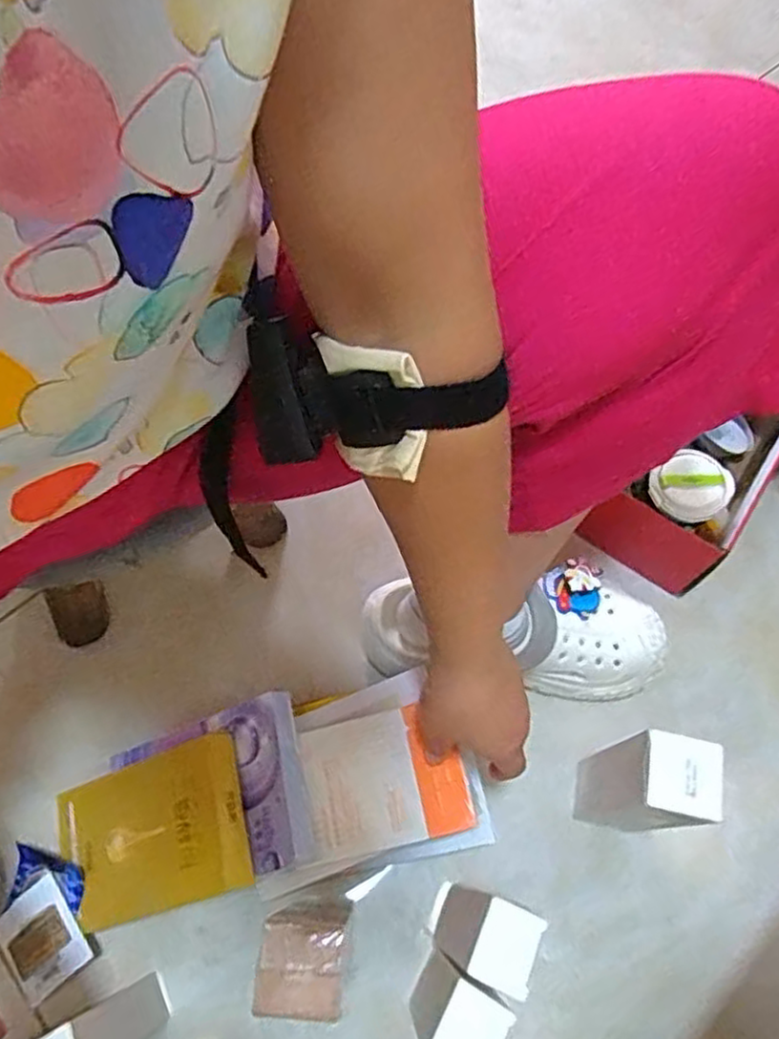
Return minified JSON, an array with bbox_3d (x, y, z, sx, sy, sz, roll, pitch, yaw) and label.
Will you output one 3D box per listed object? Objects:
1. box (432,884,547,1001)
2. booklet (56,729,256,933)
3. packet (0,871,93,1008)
[{"bbox_3d":[0.063,0.285,0.481,0.039,0.156,0.046,22,66,9],"label":"box"},{"bbox_3d":[-0.181,0.237,0.524,0.168,0.016,0.107,-27,59,19],"label":"booklet"},{"bbox_3d":[-0.267,0.320,0.531,0.068,0.008,0.072,-42,69,7],"label":"packet"}]

